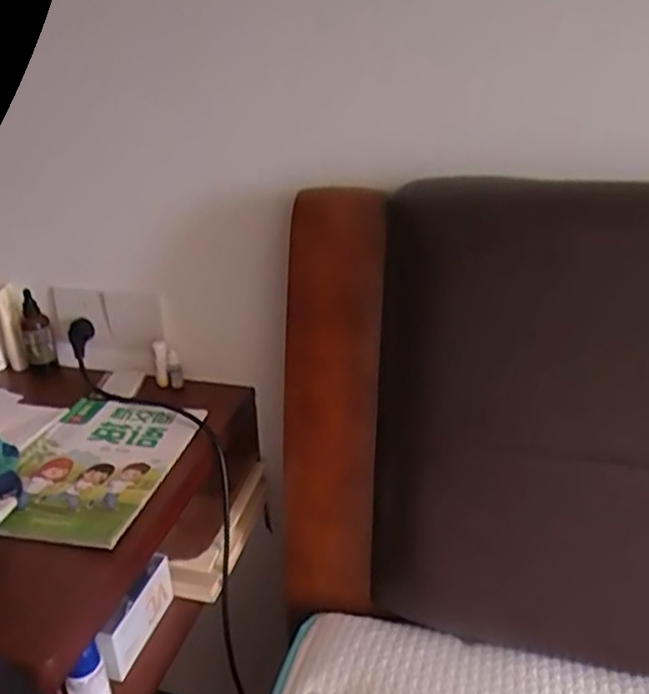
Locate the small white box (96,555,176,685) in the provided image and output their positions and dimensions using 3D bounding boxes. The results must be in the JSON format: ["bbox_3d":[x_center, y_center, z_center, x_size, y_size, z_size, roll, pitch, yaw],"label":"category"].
[{"bbox_3d":[-0.220,0.314,0.770,0.025,0.072,0.139,4,26,12],"label":"small white box"}]

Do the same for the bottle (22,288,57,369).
[{"bbox_3d":[-0.429,-0.027,0.986,0.037,0.107,0.032,-14,28,-25],"label":"bottle"}]

